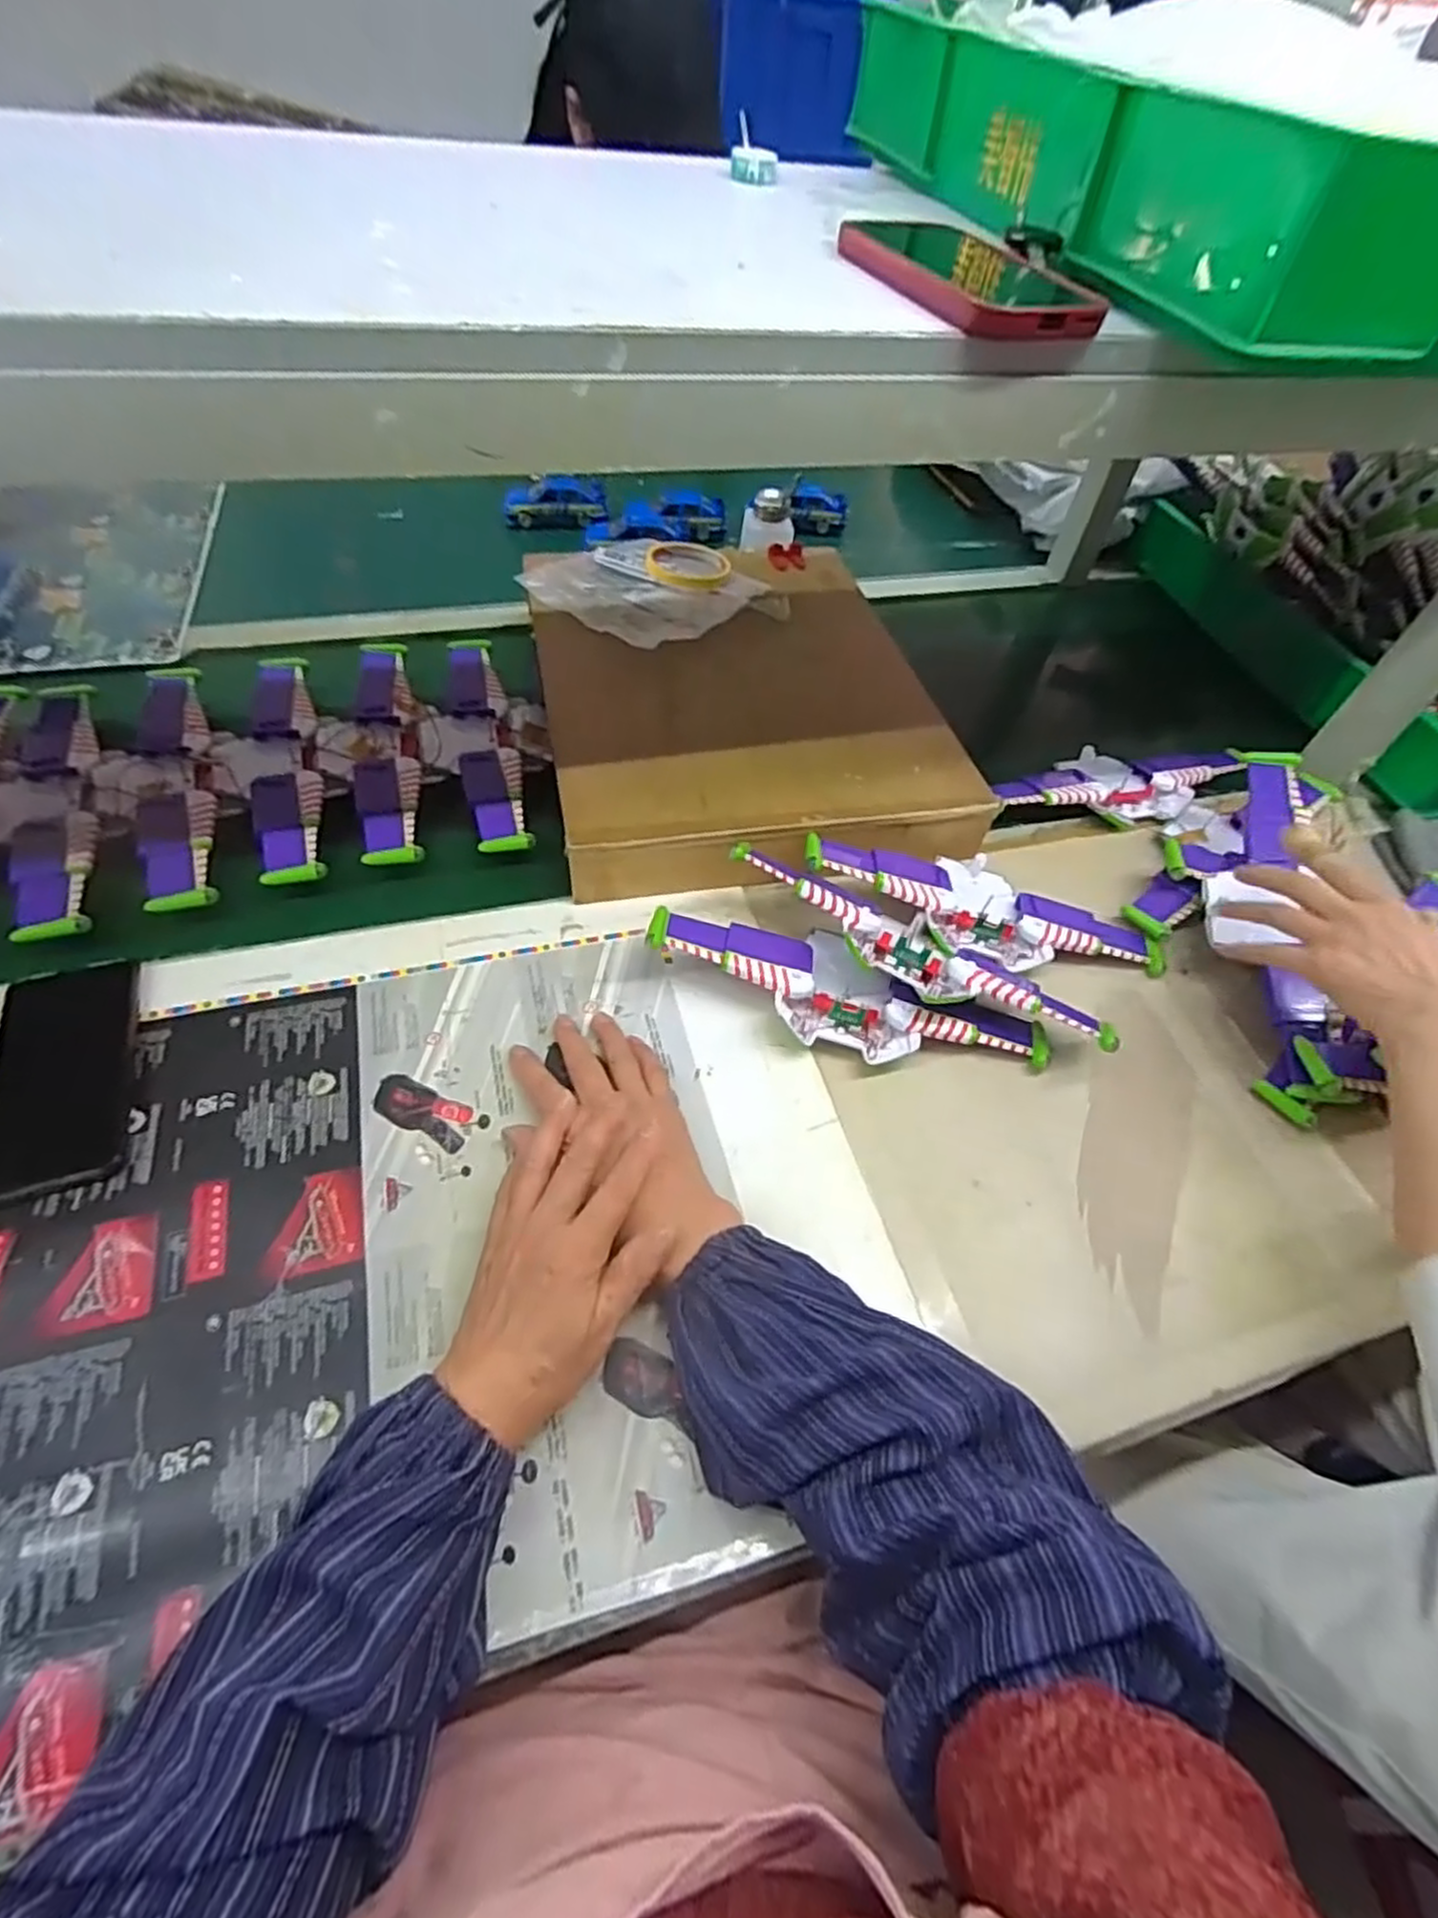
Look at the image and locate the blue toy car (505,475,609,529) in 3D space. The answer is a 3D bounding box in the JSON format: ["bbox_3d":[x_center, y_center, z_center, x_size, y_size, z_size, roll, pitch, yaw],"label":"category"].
[{"bbox_3d":[-0.207,-0.577,0.969,0.130,0.050,0.057,2,52,-4],"label":"blue toy car"}]

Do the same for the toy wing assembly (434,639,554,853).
[{"bbox_3d":[-0.207,-0.204,0.701,0.092,0.036,0.299,-10,54,-13],"label":"toy wing assembly"}]

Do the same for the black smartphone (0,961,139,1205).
[{"bbox_3d":[-0.404,0.070,0.469,0.073,0.014,0.151,-14,55,-16],"label":"black smartphone"}]

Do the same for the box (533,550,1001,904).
[{"bbox_3d":[0.020,-0.236,0.718,0.355,0.076,0.438,-8,54,-12],"label":"box"}]

